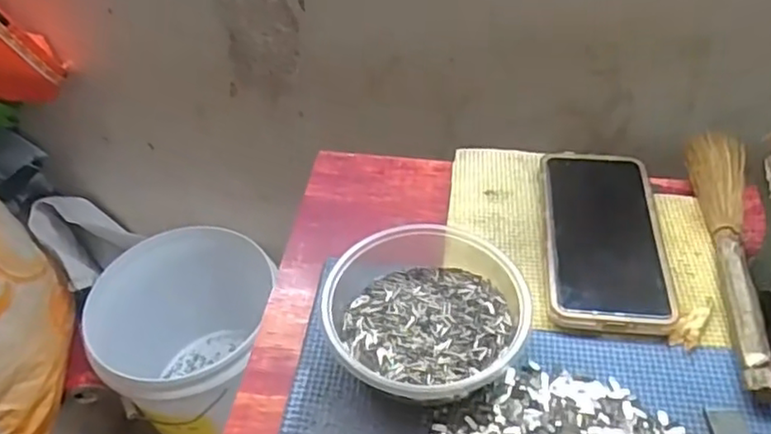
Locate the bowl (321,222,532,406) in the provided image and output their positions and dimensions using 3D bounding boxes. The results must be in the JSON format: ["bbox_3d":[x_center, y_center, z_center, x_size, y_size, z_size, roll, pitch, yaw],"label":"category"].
[{"bbox_3d":[0.018,0.051,0.378,0.111,0.049,0.120,-1,45,1],"label":"bowl"}]

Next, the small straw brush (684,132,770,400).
[{"bbox_3d":[0.225,0.015,0.430,0.039,0.019,0.229,12,47,12],"label":"small straw brush"}]

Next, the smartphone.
[{"bbox_3d":[0.146,0.010,0.441,0.074,0.010,0.157,5,46,6],"label":"smartphone"}]

